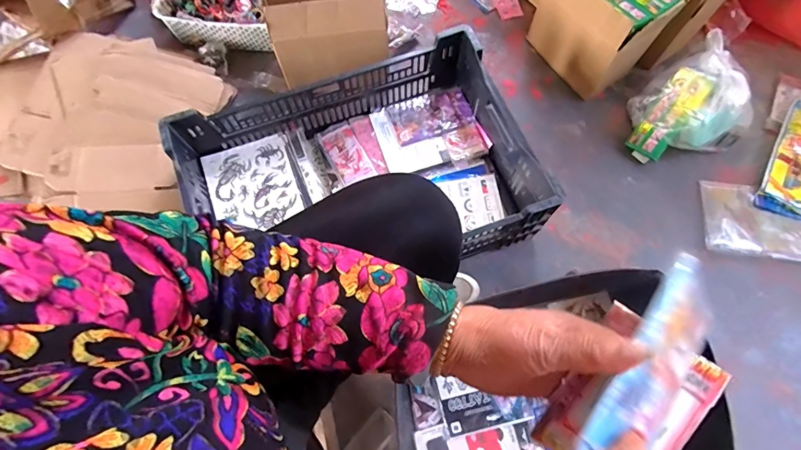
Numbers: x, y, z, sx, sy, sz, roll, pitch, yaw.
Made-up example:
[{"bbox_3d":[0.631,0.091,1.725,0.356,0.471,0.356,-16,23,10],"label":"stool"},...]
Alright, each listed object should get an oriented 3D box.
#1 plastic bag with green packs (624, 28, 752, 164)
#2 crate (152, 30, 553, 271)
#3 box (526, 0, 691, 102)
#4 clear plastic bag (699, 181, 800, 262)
[{"bbox_3d":[0.581,-0.235,0.843,0.197,0.146,0.200,-27,73,-10],"label":"plastic bag with green packs"},{"bbox_3d":[-0.075,-0.080,0.773,0.582,0.171,0.385,-19,72,-7],"label":"crate"},{"bbox_3d":[0.427,-0.439,0.886,0.182,0.212,0.224,-28,73,-10],"label":"box"},{"bbox_3d":[0.768,-0.001,0.825,0.307,0.021,0.150,8,70,2],"label":"clear plastic bag"}]

